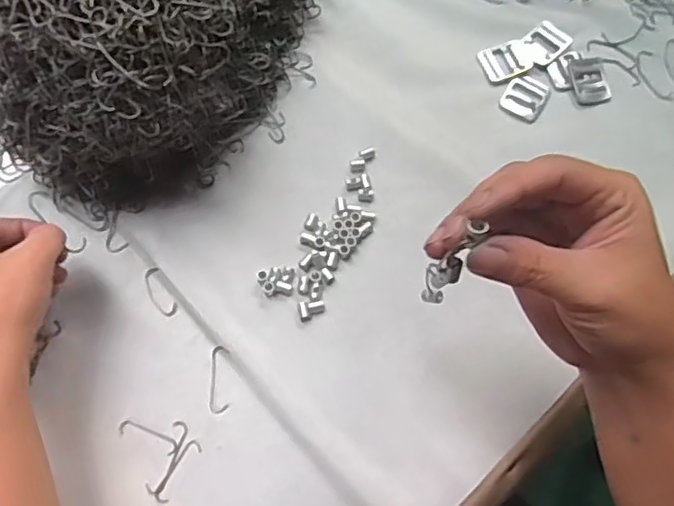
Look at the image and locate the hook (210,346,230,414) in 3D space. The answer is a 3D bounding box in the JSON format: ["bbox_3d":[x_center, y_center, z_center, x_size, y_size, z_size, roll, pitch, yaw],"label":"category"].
[{"bbox_3d":[-0.081,0.087,0.424,0.013,0.004,0.045,-3,70,-4],"label":"hook"}]

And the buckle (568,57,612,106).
[{"bbox_3d":[0.213,-0.146,0.522,0.034,0.004,0.044,-8,70,-6],"label":"buckle"}]

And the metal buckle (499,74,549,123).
[{"bbox_3d":[0.157,-0.131,0.517,0.034,0.004,0.042,30,71,8],"label":"metal buckle"}]

